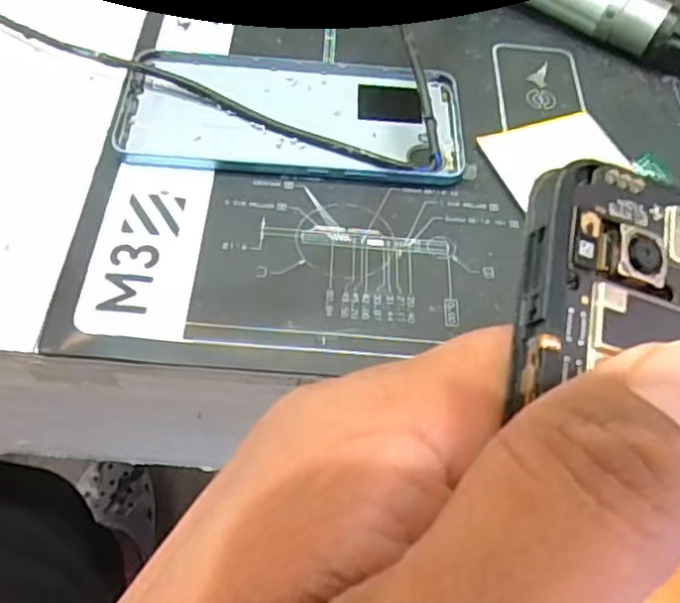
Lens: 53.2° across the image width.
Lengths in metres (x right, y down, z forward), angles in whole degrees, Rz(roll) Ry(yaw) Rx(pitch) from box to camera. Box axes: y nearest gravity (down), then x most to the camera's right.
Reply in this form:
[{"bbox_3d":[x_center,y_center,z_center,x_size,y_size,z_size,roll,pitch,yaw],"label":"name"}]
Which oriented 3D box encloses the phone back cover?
[{"bbox_3d":[-0.023,-0.095,0.337,0.165,0.004,0.082,4,58,-2],"label":"phone back cover"}]

